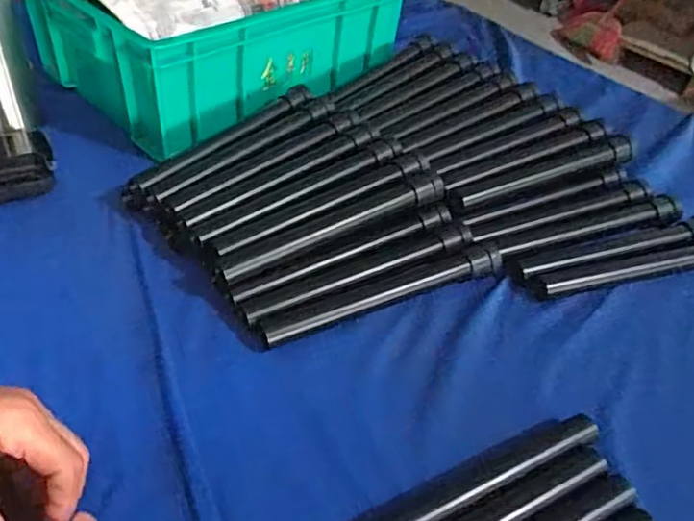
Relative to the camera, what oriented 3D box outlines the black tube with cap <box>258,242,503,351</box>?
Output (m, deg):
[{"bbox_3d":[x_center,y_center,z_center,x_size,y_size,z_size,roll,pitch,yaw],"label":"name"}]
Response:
[{"bbox_3d":[0.039,0.030,0.569,0.251,0.023,0.027,-16,47,-22],"label":"black tube with cap"}]

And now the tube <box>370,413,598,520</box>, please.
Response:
[{"bbox_3d":[0.092,0.156,0.433,0.218,0.018,0.026,-17,47,-23],"label":"tube"}]

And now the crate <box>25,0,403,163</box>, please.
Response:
[{"bbox_3d":[-0.154,-0.329,0.816,0.317,0.134,0.437,34,49,27],"label":"crate"}]

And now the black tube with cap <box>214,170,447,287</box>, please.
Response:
[{"bbox_3d":[-0.007,-0.031,0.596,0.250,0.026,0.026,-21,49,-27],"label":"black tube with cap"}]

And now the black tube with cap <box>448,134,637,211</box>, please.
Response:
[{"bbox_3d":[0.223,-0.095,0.693,0.249,0.031,0.029,-14,46,-21],"label":"black tube with cap"}]

